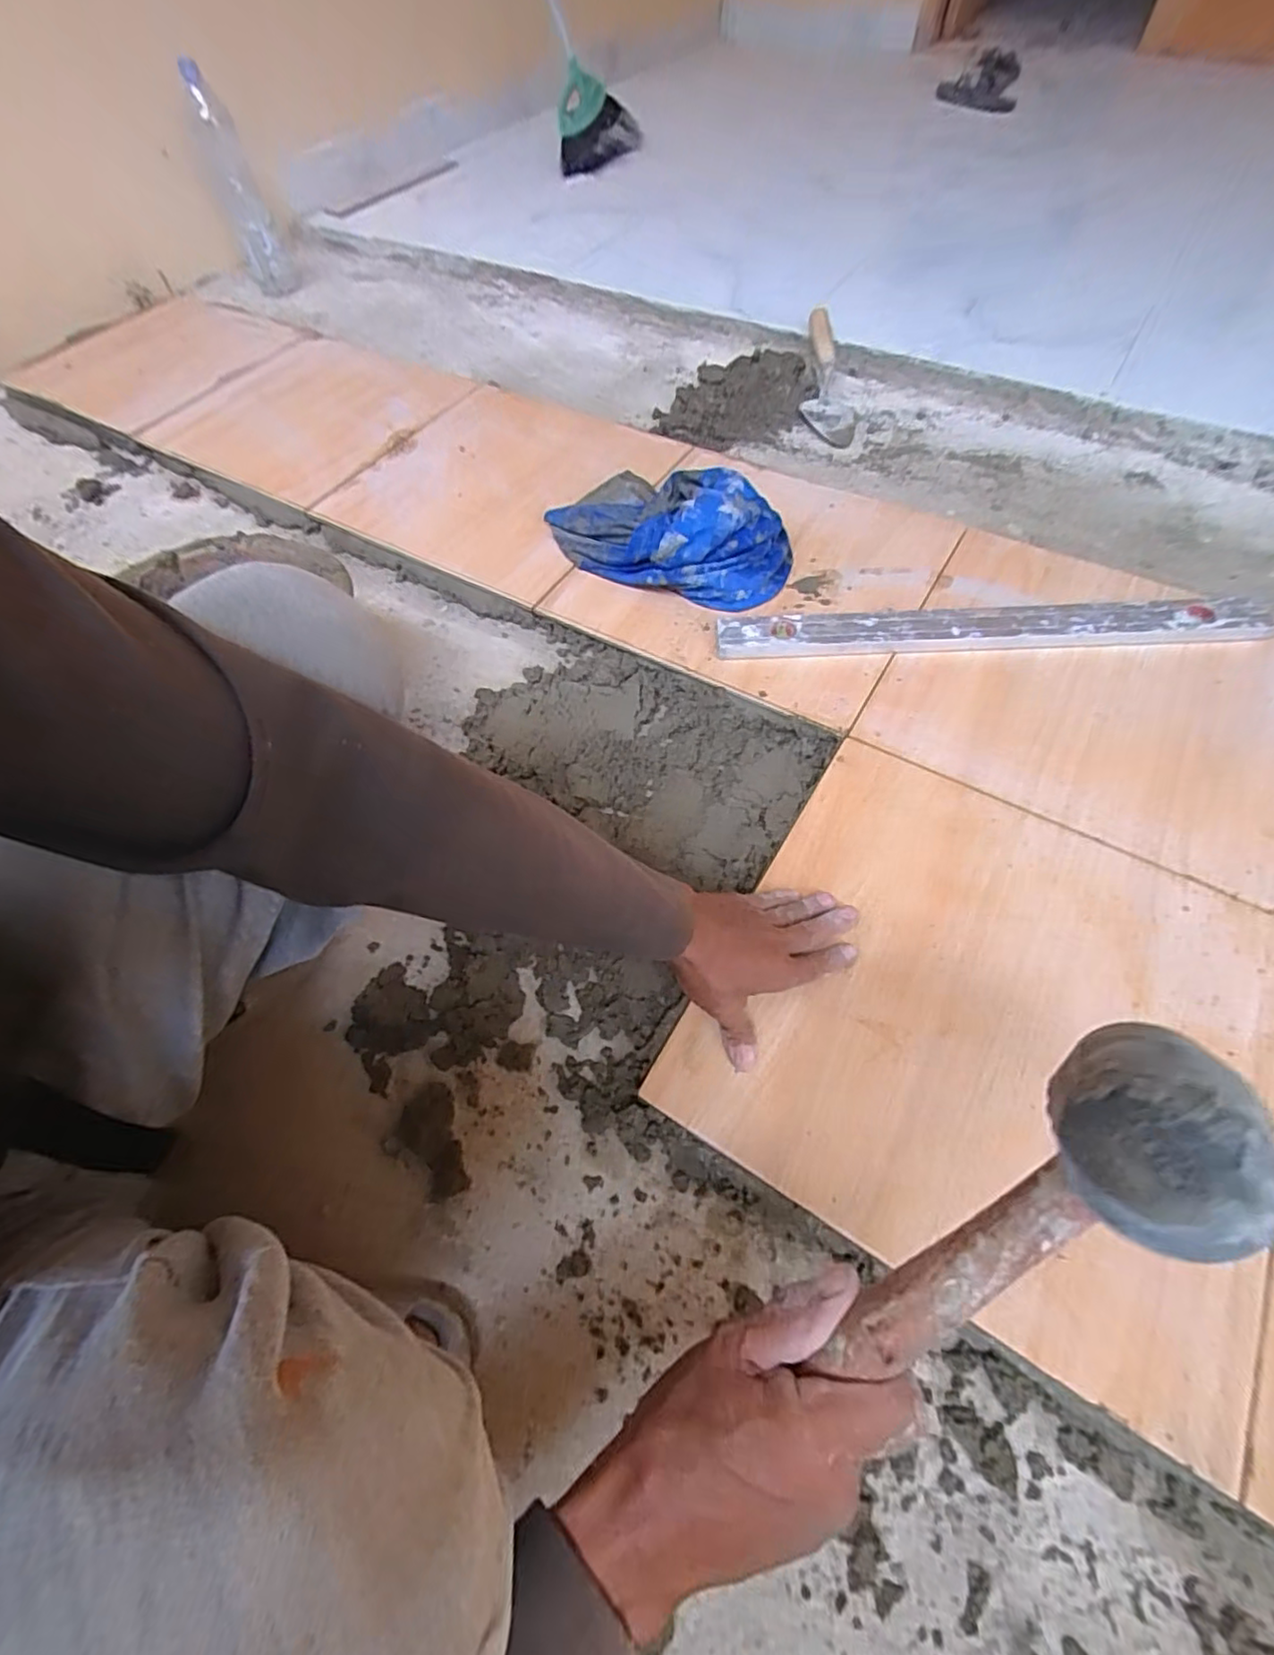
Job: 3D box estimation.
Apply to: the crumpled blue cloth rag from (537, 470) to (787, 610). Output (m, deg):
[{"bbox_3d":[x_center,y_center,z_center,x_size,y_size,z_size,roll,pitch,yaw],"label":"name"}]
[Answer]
[{"bbox_3d":[0.042,-0.383,0.768,0.310,0.085,0.197,36,67,21],"label":"crumpled blue cloth rag"}]

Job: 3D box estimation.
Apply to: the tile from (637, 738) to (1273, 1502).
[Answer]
[{"bbox_3d":[0.273,0.143,0.489,0.388,0.011,0.392,28,64,17],"label":"tile"}]

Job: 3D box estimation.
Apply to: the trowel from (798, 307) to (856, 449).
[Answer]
[{"bbox_3d":[0.303,-0.713,1.002,0.085,0.051,0.281,0,77,2],"label":"trowel"}]

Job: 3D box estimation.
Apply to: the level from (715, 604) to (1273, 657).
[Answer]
[{"bbox_3d":[0.383,-0.216,0.684,0.579,0.023,0.053,1,59,2],"label":"level"}]

